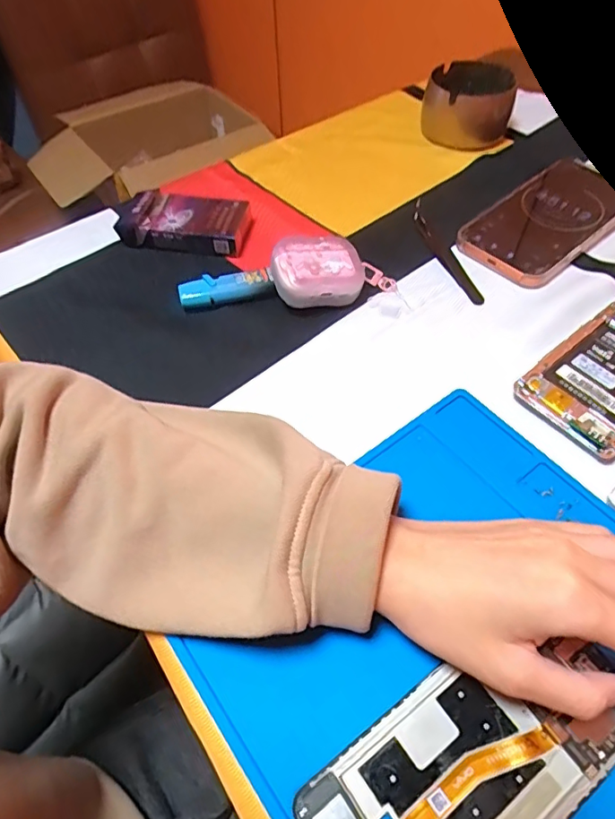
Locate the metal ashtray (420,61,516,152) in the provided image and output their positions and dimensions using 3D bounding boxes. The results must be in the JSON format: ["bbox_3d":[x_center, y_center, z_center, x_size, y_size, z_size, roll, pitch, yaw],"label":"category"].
[{"bbox_3d":[0.157,-0.301,0.519,0.084,0.045,0.084,7,55,7],"label":"metal ashtray"}]

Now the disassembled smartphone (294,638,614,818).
[{"bbox_3d":[0.071,0.150,0.222,0.144,0.006,0.070,-31,59,-19],"label":"disassembled smartphone"}]

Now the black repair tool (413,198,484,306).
[{"bbox_3d":[0.108,-0.130,0.423,0.017,0.007,0.126,-15,56,-9],"label":"black repair tool"}]

